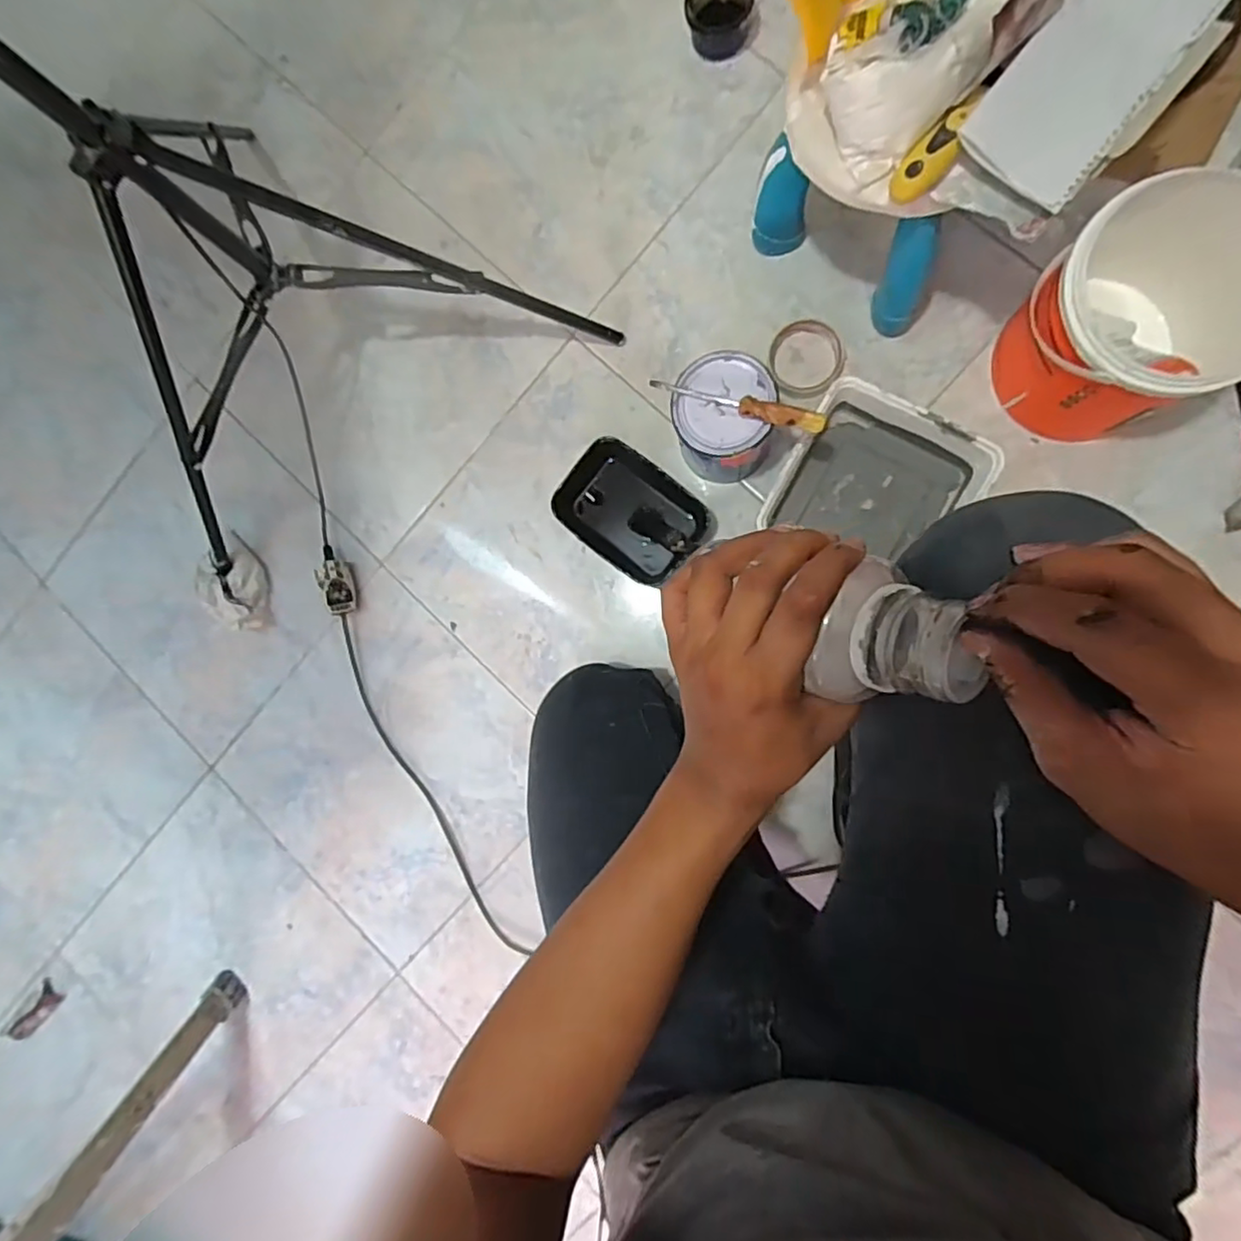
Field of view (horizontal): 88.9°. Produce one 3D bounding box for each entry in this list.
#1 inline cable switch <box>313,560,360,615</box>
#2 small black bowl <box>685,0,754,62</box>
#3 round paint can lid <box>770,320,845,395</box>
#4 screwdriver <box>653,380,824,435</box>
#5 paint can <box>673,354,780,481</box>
[{"bbox_3d":[-0.372,-0.043,0.838,0.033,0.044,0.070,-13,89,10],"label":"inline cable switch"},{"bbox_3d":[0.117,-0.723,0.753,0.073,0.043,0.068,0,91,10],"label":"small black bowl"},{"bbox_3d":[0.221,-0.311,0.750,0.080,0.020,0.078,0,91,10],"label":"round paint can lid"},{"bbox_3d":[0.117,-0.219,0.643,0.180,0.019,0.019,18,94,14],"label":"screwdriver"},{"bbox_3d":[0.115,-0.221,0.714,0.114,0.132,0.116,-13,89,10],"label":"paint can"}]

